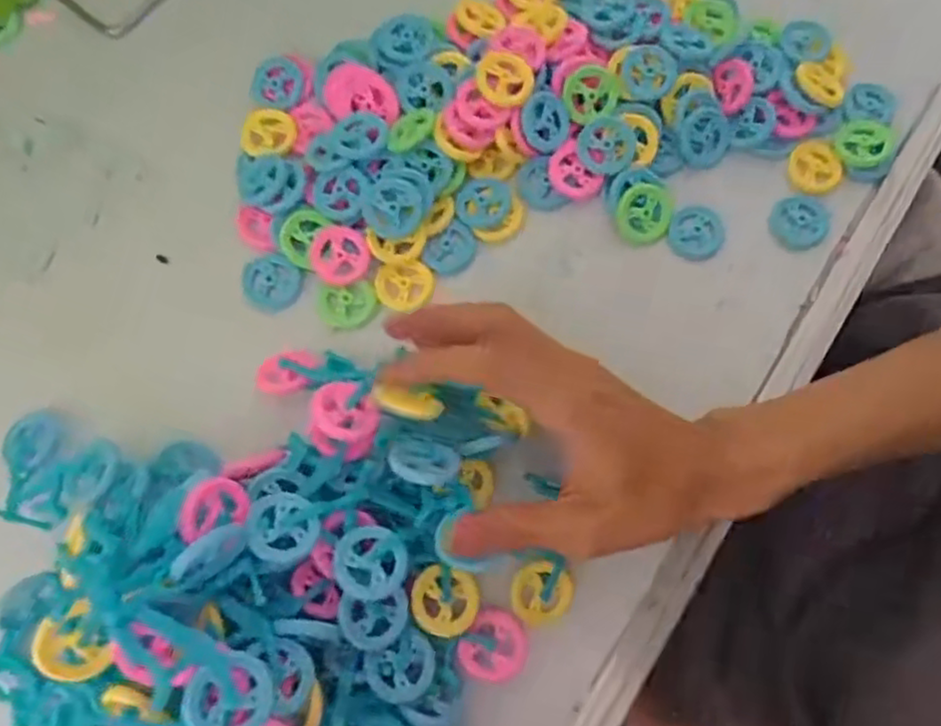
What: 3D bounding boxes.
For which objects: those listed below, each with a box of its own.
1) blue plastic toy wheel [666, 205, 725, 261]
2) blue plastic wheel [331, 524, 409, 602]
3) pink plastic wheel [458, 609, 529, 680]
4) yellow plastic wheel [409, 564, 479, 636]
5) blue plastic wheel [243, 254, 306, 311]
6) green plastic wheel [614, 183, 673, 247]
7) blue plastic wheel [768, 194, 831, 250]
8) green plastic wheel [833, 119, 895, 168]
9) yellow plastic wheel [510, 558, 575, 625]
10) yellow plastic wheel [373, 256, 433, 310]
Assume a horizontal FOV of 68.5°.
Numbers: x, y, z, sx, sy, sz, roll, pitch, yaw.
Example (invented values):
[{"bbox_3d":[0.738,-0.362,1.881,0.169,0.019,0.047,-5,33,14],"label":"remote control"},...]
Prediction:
[{"bbox_3d":[0.120,-0.070,0.366,0.030,0.004,0.027,10,77,1],"label":"blue plastic toy wheel"},{"bbox_3d":[-0.041,0.081,0.282,0.030,0.004,0.029,6,64,-12],"label":"blue plastic wheel"},{"bbox_3d":[0.011,0.125,0.305,0.028,0.004,0.031,40,62,5],"label":"pink plastic wheel"},{"bbox_3d":[-0.011,0.103,0.301,0.028,0.006,0.027,0,77,-2],"label":"yellow plastic wheel"},{"bbox_3d":[-0.103,-0.041,0.357,0.030,0.006,0.027,33,78,6],"label":"blue plastic wheel"},{"bbox_3d":[0.091,-0.078,0.365,0.029,0.004,0.031,0,99,0],"label":"green plastic wheel"},{"bbox_3d":[0.176,-0.076,0.369,0.029,0.006,0.032,25,77,4],"label":"blue plastic wheel"},{"bbox_3d":[0.214,-0.121,0.376,0.027,0.010,0.027,0,77,-2],"label":"green plastic wheel"},{"bbox_3d":[0.033,0.105,0.316,0.027,0.006,0.028,0,77,-2],"label":"yellow plastic wheel"},{"bbox_3d":[-0.034,-0.041,0.357,0.030,0.007,0.025,-18,78,-6],"label":"yellow plastic wheel"}]

